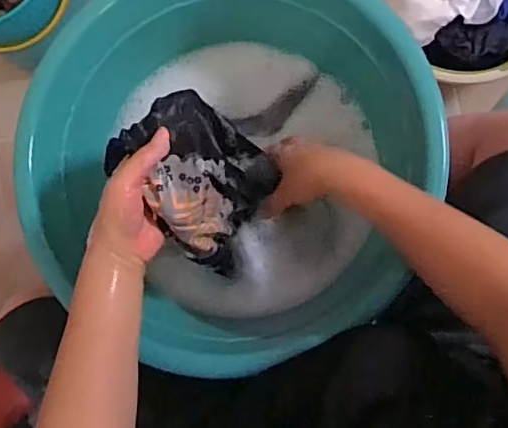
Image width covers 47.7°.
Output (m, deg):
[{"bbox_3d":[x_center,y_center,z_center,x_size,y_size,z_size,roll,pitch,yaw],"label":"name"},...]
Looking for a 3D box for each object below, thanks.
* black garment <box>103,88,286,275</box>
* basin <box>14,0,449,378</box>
[{"bbox_3d":[-0.055,-0.031,0.556,0.117,0.176,0.131,29,88,9],"label":"black garment"},{"bbox_3d":[-0.027,-0.051,0.638,0.403,0.159,0.389,-1,84,7],"label":"basin"}]

